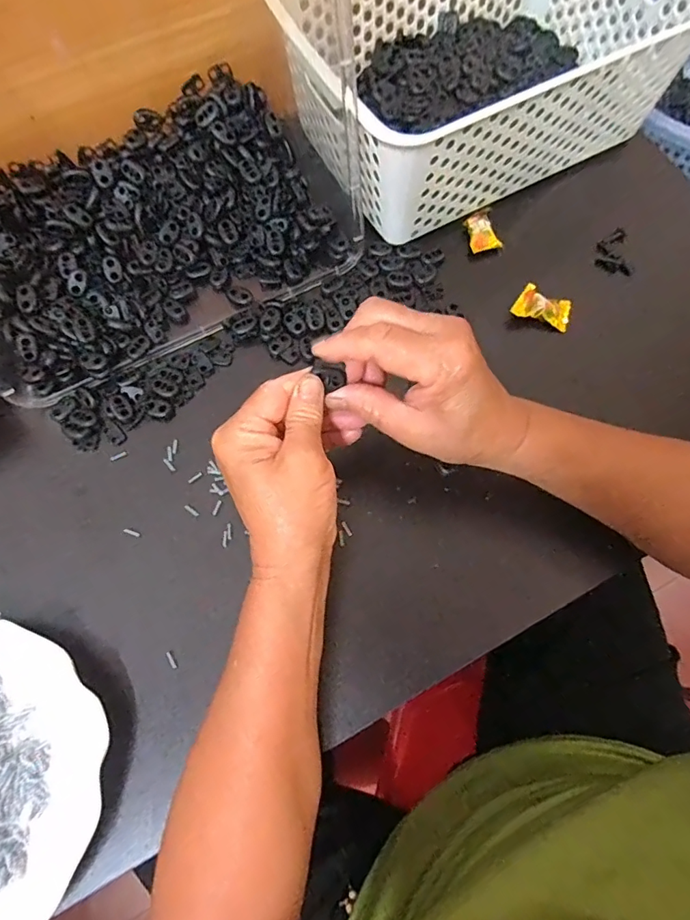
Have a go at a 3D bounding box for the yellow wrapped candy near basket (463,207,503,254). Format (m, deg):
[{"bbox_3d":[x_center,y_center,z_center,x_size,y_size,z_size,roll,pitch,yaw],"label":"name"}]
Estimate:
[{"bbox_3d":[0.116,-0.195,0.423,0.026,0.009,0.039,-12,72,-4],"label":"yellow wrapped candy near basket"}]

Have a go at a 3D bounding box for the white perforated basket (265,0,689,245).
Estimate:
[{"bbox_3d":[0.111,-0.330,0.412,0.293,0.109,0.207,-25,74,-8],"label":"white perforated basket"}]

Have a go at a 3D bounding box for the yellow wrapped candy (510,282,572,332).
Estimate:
[{"bbox_3d":[0.157,-0.121,0.395,0.047,0.010,0.025,14,72,-10],"label":"yellow wrapped candy"}]

